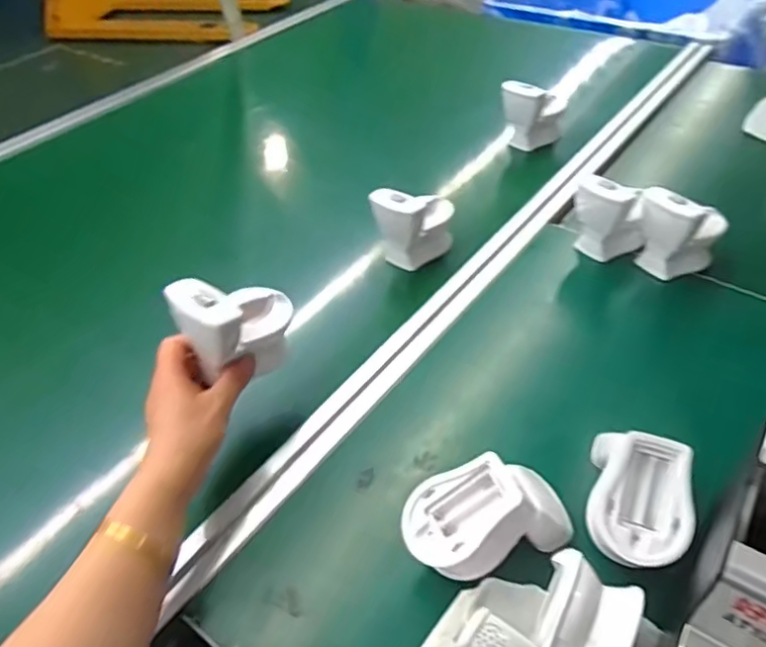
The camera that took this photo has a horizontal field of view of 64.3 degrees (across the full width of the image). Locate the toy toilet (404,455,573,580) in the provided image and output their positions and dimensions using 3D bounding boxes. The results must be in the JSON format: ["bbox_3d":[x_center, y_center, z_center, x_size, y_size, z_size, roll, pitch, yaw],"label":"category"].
[{"bbox_3d":[0.081,0.146,0.461,0.131,0.082,0.061,-17,44,-13],"label":"toy toilet"}]

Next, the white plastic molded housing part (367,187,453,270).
[{"bbox_3d":[0.043,-0.121,0.725,0.107,0.095,0.049,-29,48,-25],"label":"white plastic molded housing part"}]

